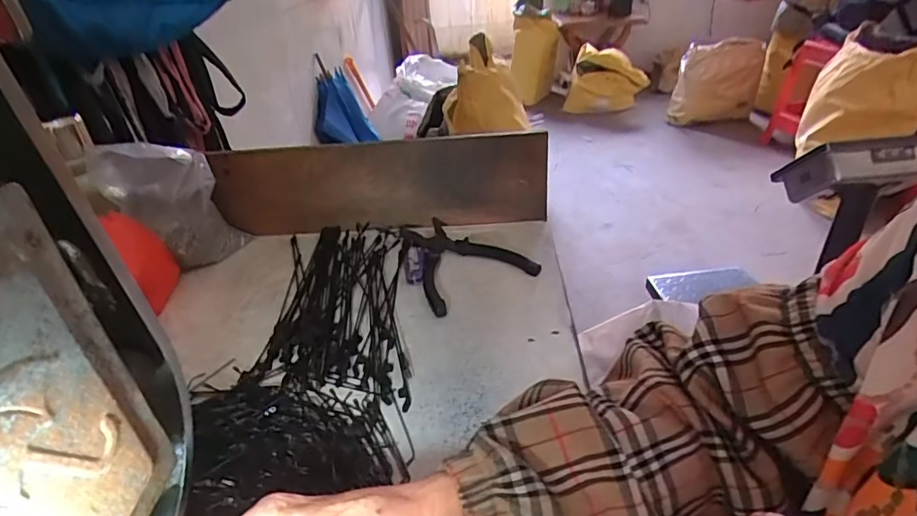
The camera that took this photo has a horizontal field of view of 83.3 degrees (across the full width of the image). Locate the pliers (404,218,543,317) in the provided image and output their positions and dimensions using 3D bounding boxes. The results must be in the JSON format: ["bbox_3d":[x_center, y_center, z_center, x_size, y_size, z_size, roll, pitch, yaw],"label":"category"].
[{"bbox_3d":[-0.007,-0.002,0.574,0.125,0.015,0.158,-21,36,-25],"label":"pliers"}]

